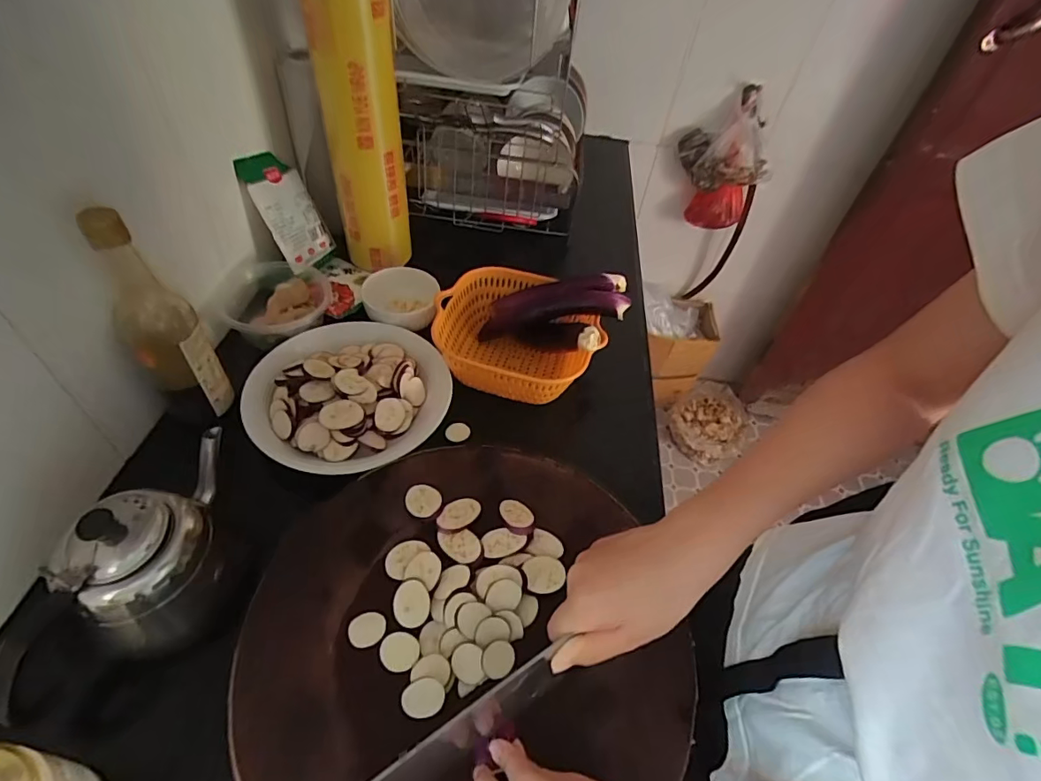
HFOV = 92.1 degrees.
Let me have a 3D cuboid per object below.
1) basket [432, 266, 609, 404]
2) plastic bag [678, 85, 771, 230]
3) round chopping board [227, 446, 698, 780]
[{"bbox_3d":[-0.003,-0.064,0.652,0.203,0.093,0.190,4,47,-4],"label":"basket"},{"bbox_3d":[0.475,-0.536,1.186,0.176,0.287,0.116,-4,49,-12],"label":"plastic bag"},{"bbox_3d":[-0.045,0.196,0.413,0.334,0.033,0.353,3,47,-3],"label":"round chopping board"}]

